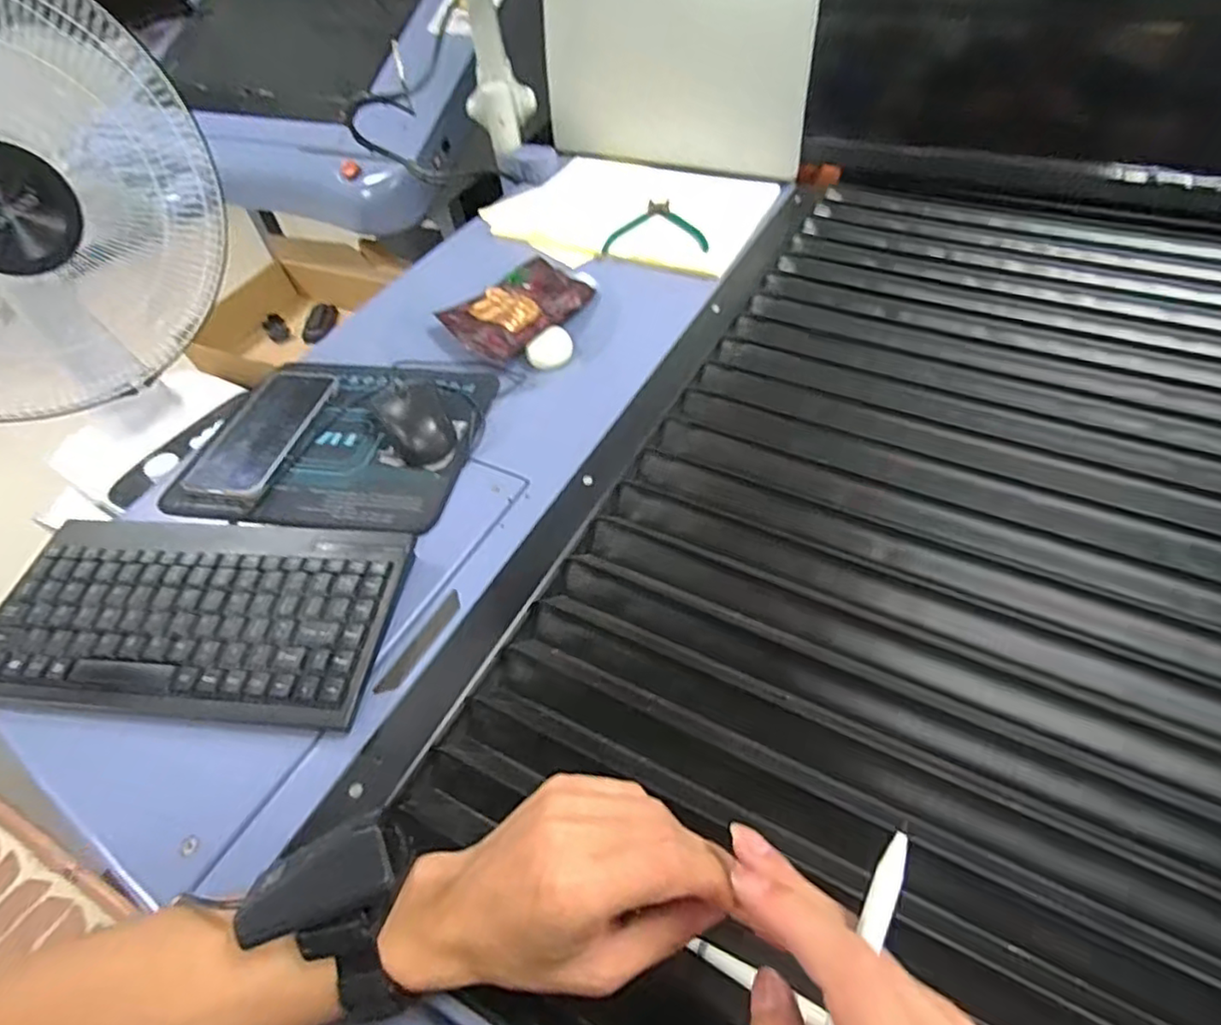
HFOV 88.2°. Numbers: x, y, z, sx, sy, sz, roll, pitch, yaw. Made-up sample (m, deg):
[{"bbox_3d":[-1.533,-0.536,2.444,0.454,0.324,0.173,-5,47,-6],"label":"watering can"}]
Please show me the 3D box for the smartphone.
[{"bbox_3d":[-0.322,-0.080,0.589,0.082,0.015,0.155,7,53,9],"label":"smartphone"}]

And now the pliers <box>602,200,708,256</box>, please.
[{"bbox_3d":[0.057,-0.360,0.786,0.123,0.010,0.125,2,52,5],"label":"pliers"}]

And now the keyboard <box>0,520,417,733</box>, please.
[{"bbox_3d":[-0.299,0.072,0.449,0.287,0.028,0.144,2,52,5],"label":"keyboard"}]

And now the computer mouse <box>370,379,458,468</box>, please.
[{"bbox_3d":[-0.177,-0.085,0.568,0.056,0.035,0.096,-28,55,-17],"label":"computer mouse"}]

